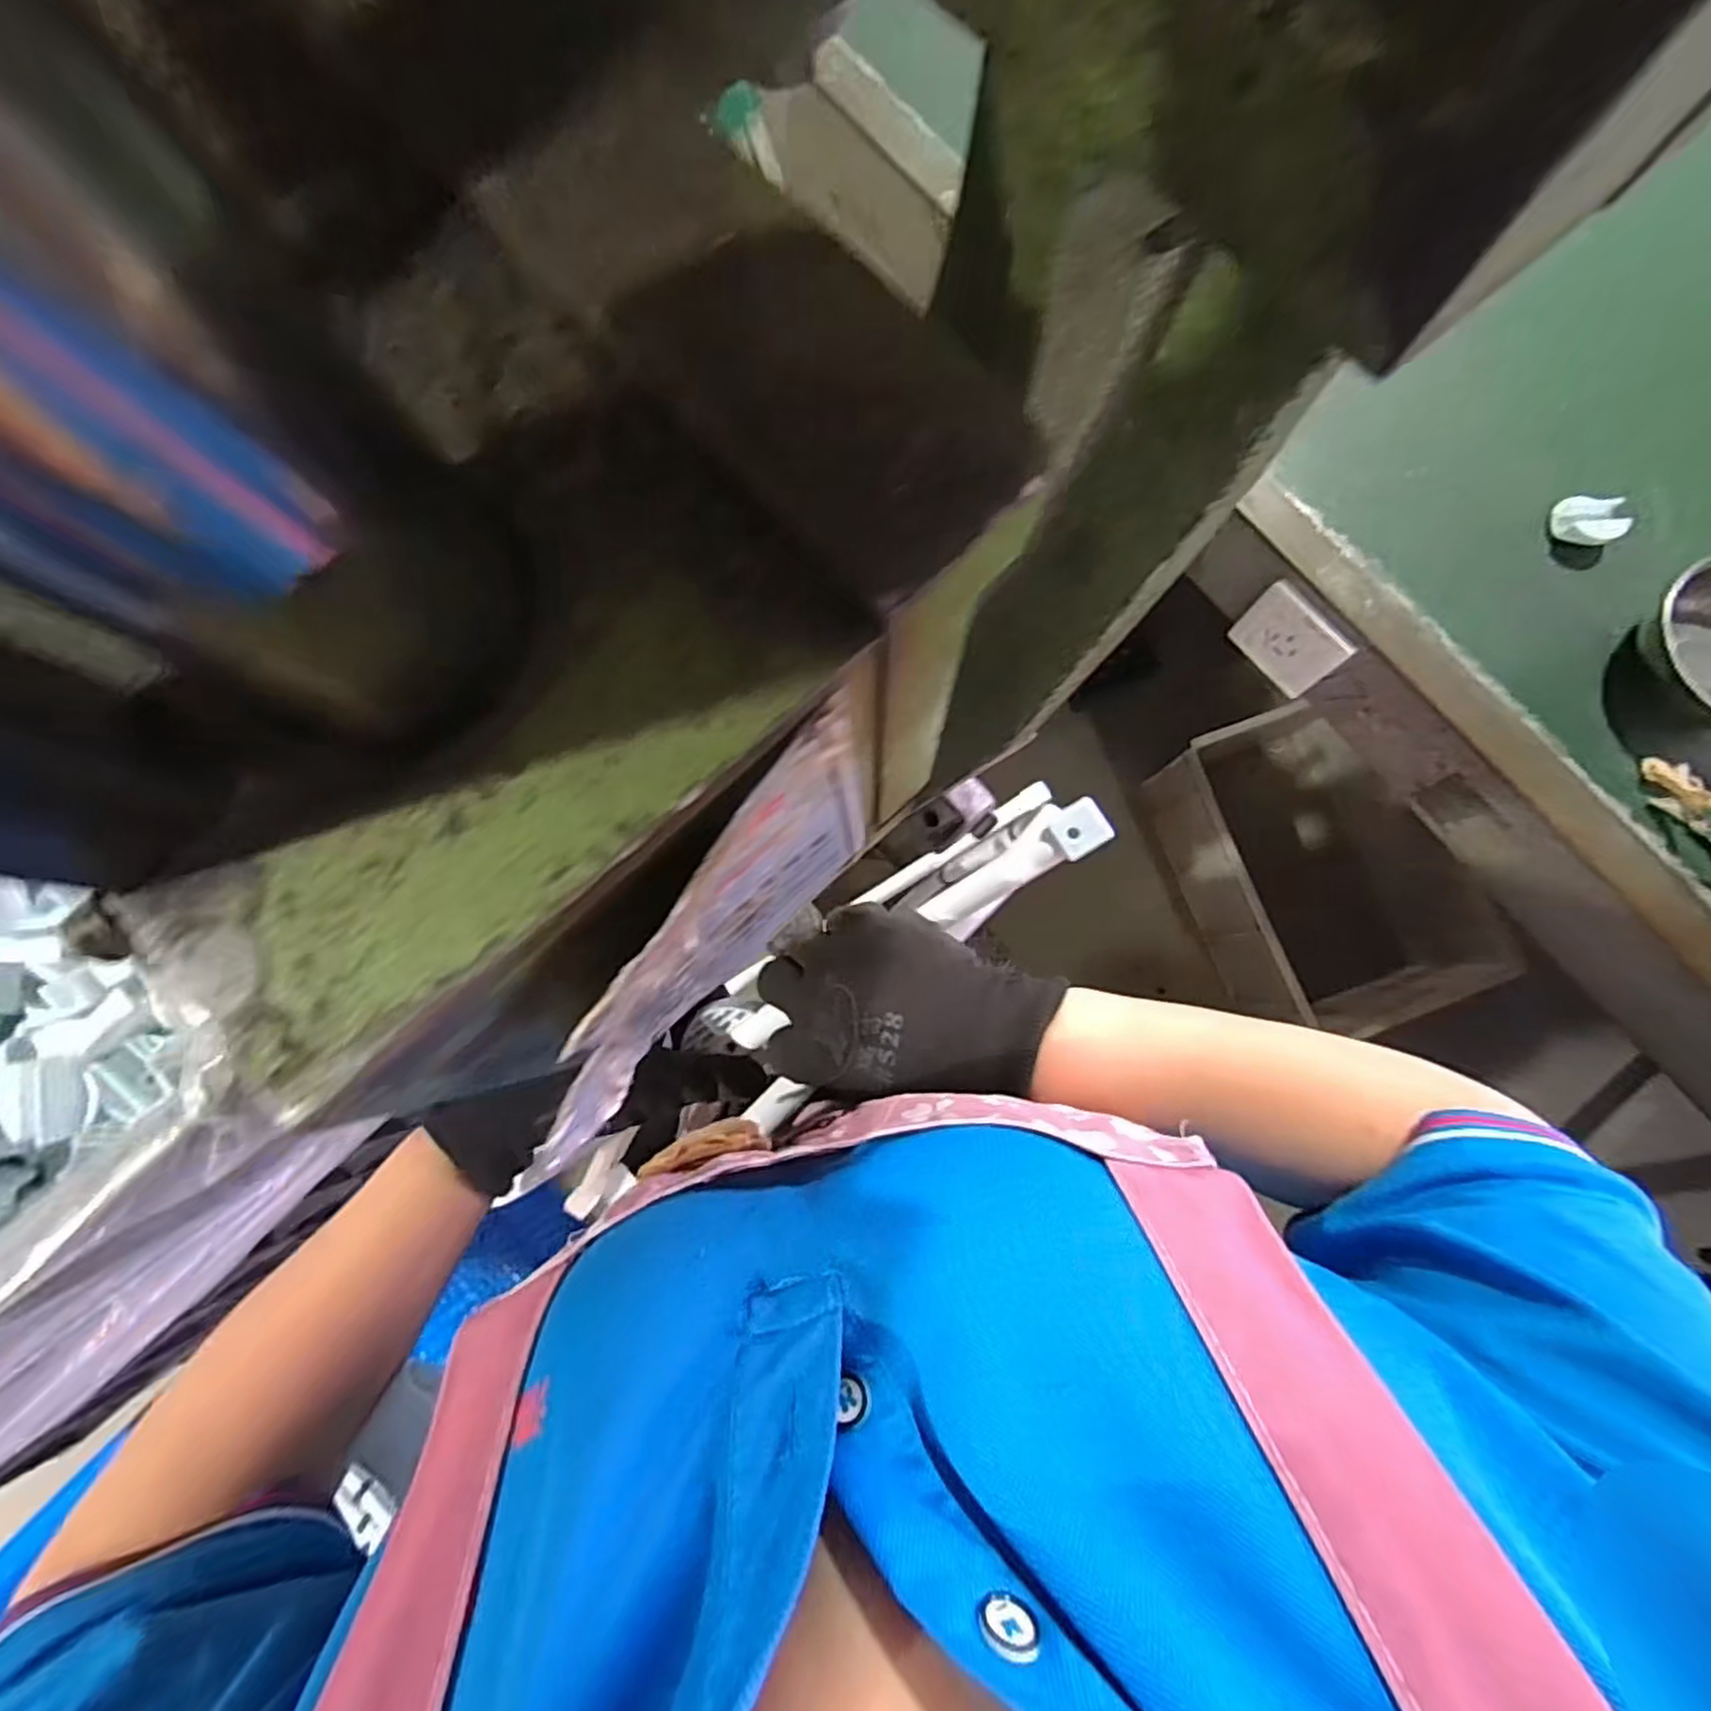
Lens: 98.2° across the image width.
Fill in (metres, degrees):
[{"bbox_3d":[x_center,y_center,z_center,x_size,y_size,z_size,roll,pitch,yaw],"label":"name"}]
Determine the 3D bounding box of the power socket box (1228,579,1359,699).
[{"bbox_3d":[0.380,-0.188,0.649,0.013,0.093,0.087,-35,81,-6],"label":"power socket box"}]

